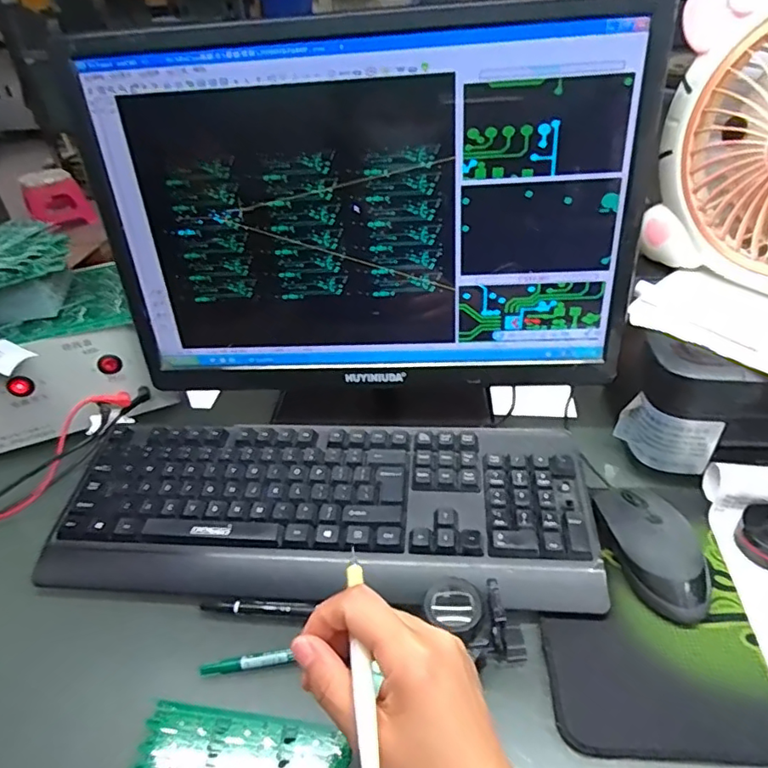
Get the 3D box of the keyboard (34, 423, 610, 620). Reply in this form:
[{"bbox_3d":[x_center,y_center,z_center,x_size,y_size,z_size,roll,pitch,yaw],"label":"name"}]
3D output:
[{"bbox_3d":[-0.054,0.103,0.469,0.441,0.043,0.165,2,38,8],"label":"keyboard"}]

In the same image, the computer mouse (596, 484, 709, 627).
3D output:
[{"bbox_3d":[0.203,0.120,0.420,0.055,0.033,0.110,-3,38,1],"label":"computer mouse"}]

